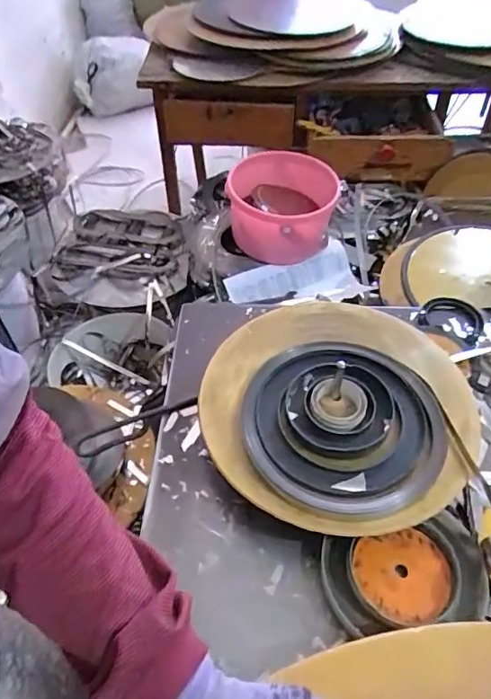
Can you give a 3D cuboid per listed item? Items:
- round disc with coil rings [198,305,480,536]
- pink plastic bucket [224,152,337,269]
[{"bbox_3d":[0.100,0.058,0.538,0.283,0.038,0.266,0,48,0],"label":"round disc with coil rings"},{"bbox_3d":[0.072,-0.285,1.018,0.204,0.141,0.204,0,48,0],"label":"pink plastic bucket"}]

